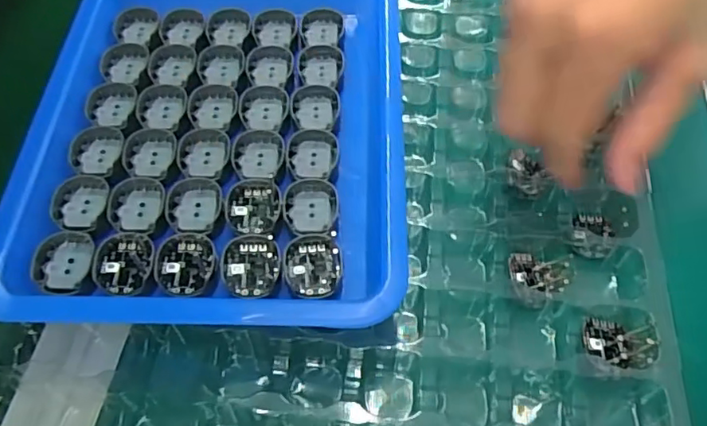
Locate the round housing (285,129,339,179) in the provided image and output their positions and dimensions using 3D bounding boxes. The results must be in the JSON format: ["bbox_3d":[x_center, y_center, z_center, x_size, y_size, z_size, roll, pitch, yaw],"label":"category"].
[{"bbox_3d":[-0.020,-0.030,0.274,0.025,0.004,0.029,-5,60,-1],"label":"round housing"}]

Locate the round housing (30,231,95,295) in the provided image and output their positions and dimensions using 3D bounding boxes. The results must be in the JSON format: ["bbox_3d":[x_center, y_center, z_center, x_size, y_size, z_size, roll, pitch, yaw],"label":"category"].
[{"bbox_3d":[-0.126,0.021,0.243,0.024,0.007,0.028,-2,60,1],"label":"round housing"}]

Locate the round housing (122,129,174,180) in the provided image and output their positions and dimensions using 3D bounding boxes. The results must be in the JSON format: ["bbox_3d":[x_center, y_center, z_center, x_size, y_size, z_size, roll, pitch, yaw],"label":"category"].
[{"bbox_3d":[-0.100,-0.030,0.274,0.024,0.006,0.030,-2,60,1],"label":"round housing"}]

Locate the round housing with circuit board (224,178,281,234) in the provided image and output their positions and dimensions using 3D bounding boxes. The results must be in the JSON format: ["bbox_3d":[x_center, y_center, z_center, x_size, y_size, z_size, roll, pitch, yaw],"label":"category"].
[{"bbox_3d":[-0.046,-0.004,0.257,0.025,0.006,0.029,-7,60,-2],"label":"round housing with circuit board"}]

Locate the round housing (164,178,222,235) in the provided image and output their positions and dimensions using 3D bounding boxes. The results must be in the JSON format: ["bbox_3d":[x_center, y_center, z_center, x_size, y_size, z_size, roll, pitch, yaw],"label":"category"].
[{"bbox_3d":[-0.074,-0.003,0.258,0.025,0.005,0.028,-4,60,0],"label":"round housing"}]

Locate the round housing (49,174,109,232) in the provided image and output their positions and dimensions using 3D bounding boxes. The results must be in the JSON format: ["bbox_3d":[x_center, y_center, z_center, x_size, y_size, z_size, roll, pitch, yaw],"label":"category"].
[{"bbox_3d":[-0.126,-0.005,0.257,0.023,0.006,0.029,-3,60,0],"label":"round housing"}]

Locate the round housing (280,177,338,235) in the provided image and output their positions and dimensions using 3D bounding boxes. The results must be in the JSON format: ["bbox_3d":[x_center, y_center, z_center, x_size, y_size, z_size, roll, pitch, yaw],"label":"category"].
[{"bbox_3d":[-0.020,-0.003,0.259,0.025,0.004,0.028,2,60,3],"label":"round housing"}]

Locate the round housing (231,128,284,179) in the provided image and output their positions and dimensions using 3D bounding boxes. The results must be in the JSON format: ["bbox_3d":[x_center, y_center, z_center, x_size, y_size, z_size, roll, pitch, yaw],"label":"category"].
[{"bbox_3d":[-0.047,-0.029,0.274,0.025,0.006,0.028,8,61,6],"label":"round housing"}]

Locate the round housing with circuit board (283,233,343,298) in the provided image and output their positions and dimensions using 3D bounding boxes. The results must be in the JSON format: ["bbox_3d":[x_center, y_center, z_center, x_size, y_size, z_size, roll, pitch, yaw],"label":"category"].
[{"bbox_3d":[-0.017,0.024,0.245,0.024,0.007,0.030,-5,60,-1],"label":"round housing with circuit board"}]

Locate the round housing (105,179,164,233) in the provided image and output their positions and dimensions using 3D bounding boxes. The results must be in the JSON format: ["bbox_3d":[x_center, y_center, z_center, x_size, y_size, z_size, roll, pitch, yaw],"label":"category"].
[{"bbox_3d":[-0.101,-0.003,0.260,0.024,0.005,0.029,-2,60,1],"label":"round housing"}]

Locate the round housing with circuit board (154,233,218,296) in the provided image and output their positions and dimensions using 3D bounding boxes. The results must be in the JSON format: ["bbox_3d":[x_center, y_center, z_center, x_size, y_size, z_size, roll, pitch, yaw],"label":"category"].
[{"bbox_3d":[-0.072,0.021,0.242,0.025,0.004,0.029,-1,60,1],"label":"round housing with circuit board"}]

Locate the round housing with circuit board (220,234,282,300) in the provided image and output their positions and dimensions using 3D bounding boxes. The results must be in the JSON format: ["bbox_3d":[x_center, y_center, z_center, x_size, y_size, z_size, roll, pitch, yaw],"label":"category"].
[{"bbox_3d":[-0.044,0.022,0.240,0.024,0.006,0.029,-1,60,1],"label":"round housing with circuit board"}]

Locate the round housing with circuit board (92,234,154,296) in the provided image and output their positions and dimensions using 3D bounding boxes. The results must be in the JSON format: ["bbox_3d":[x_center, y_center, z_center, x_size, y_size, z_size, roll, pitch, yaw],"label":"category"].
[{"bbox_3d":[-0.099,0.022,0.241,0.025,0.004,0.029,-13,61,-5],"label":"round housing with circuit board"}]

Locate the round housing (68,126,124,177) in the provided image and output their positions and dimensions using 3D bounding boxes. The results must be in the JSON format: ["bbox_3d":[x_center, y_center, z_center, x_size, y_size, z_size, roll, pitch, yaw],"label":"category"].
[{"bbox_3d":[-0.126,-0.030,0.273,0.023,0.005,0.030,2,60,3],"label":"round housing"}]

